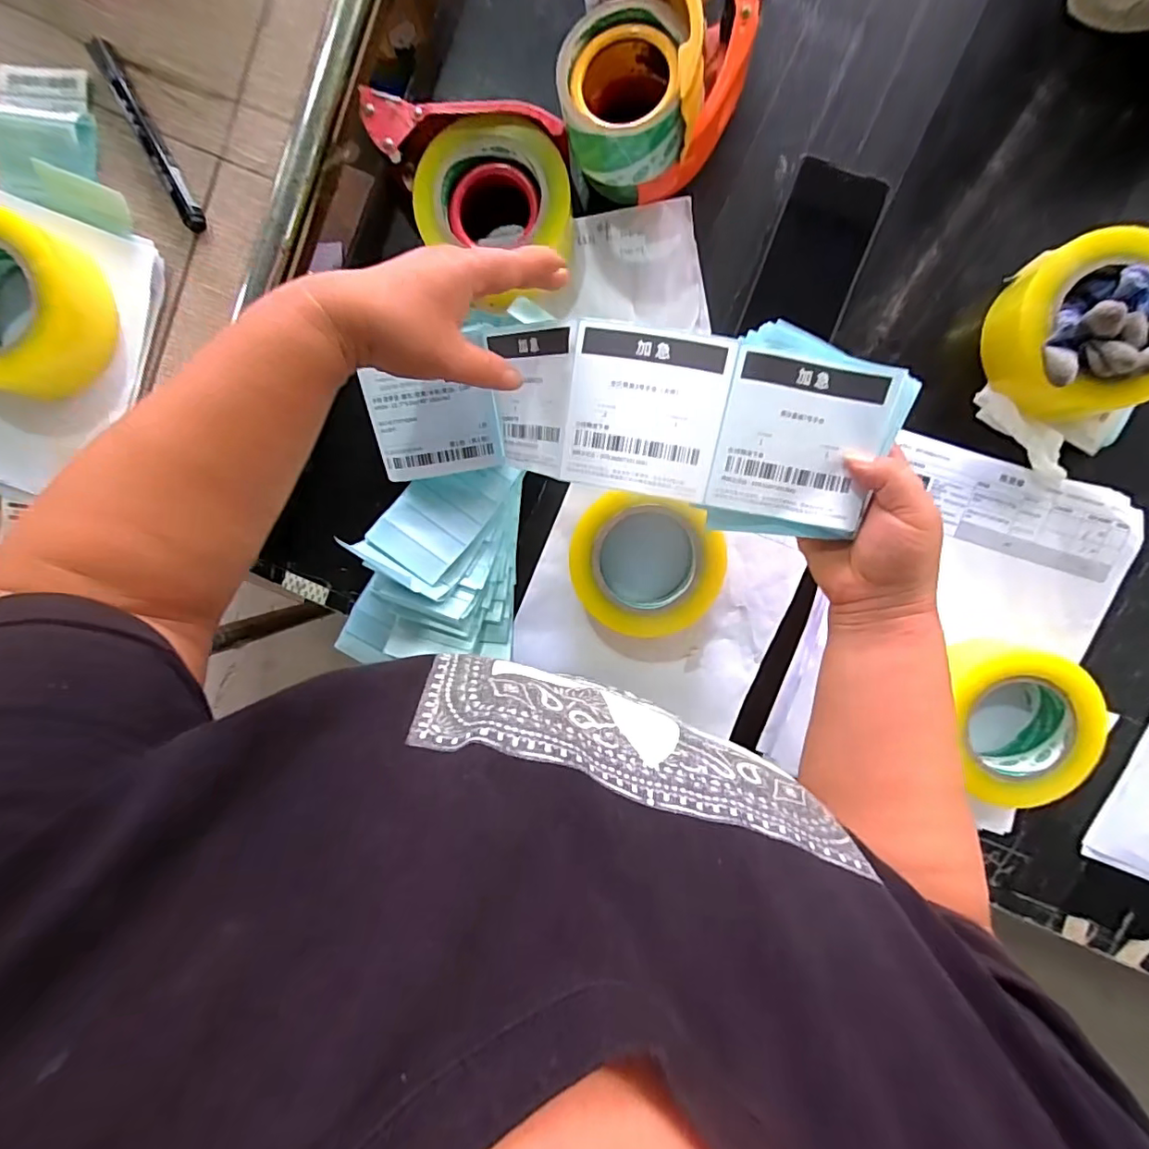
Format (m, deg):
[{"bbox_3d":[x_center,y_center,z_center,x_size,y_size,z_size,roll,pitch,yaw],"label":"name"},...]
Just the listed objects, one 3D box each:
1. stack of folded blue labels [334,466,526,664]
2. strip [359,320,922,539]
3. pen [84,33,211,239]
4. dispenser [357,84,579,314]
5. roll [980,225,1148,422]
[{"bbox_3d":[-0.122,-0.007,0.456,0.142,0.049,0.163,5,96,3],"label":"stack of folded blue labels"},{"bbox_3d":[0.021,-0.103,0.379,0.364,0.074,0.123,7,96,17],"label":"strip"},{"bbox_3d":[-0.320,-0.328,0.411,0.015,0.017,0.143,-27,95,4],"label":"pen"},{"bbox_3d":[-0.077,-0.282,0.426,0.151,0.057,0.129,2,96,3],"label":"dispenser"},{"bbox_3d":[0.376,-0.179,0.401,0.112,0.072,0.118,0,96,3],"label":"roll"}]

